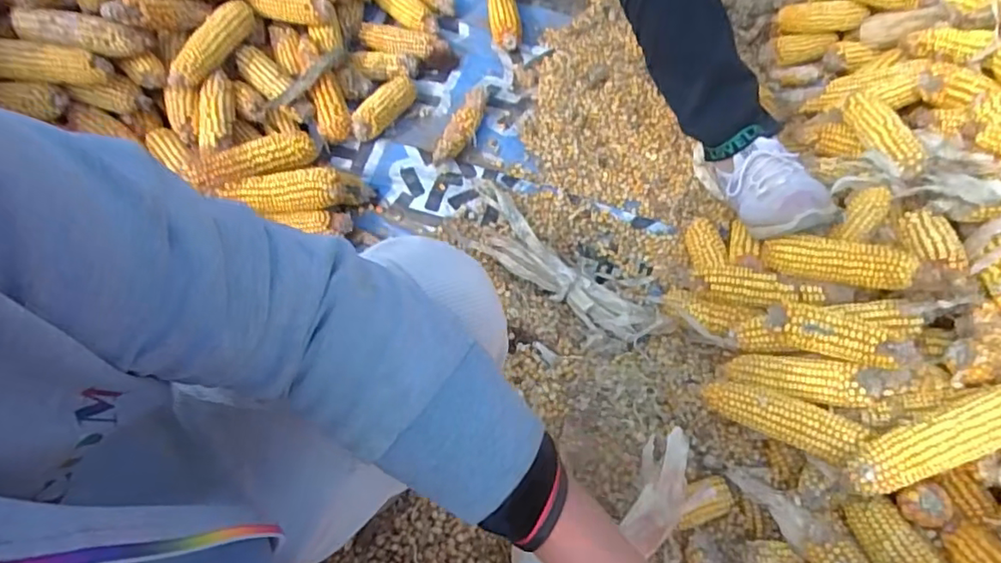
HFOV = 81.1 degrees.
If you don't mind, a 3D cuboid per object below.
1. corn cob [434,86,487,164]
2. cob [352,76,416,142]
[{"bbox_3d":[-0.065,-0.240,0.914,0.043,0.035,0.154,23,65,8],"label":"corn cob"},{"bbox_3d":[-0.182,-0.276,0.926,0.047,0.046,0.146,29,66,11],"label":"cob"}]

